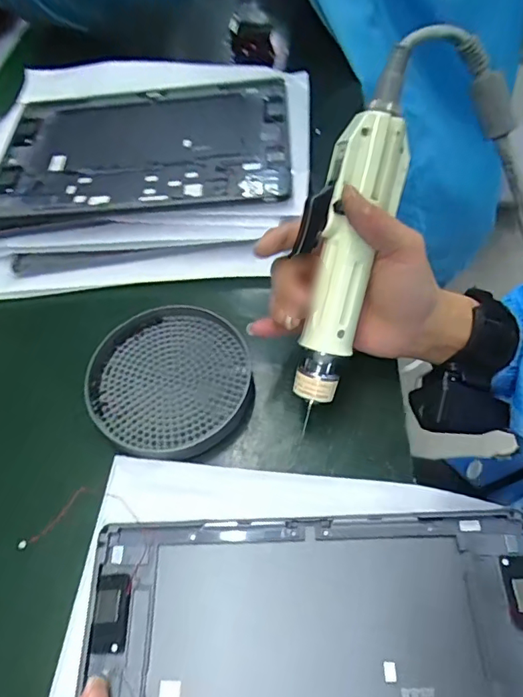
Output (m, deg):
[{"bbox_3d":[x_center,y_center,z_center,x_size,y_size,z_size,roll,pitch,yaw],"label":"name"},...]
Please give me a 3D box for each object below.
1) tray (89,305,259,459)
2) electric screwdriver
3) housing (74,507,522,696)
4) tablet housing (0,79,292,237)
[{"bbox_3d":[-0.065,0.022,0.369,0.116,0.016,0.112,-2,57,3],"label":"tray"},{"bbox_3d":[0.047,-0.049,0.315,0.047,0.031,0.171,14,100,13],"label":"electric screwdriver"},{"bbox_3d":[0.032,0.173,0.270,0.253,0.010,0.166,-2,57,3],"label":"housing"},{"bbox_3d":[-0.105,-0.175,0.452,0.253,0.014,0.166,-4,57,5],"label":"tablet housing"}]

